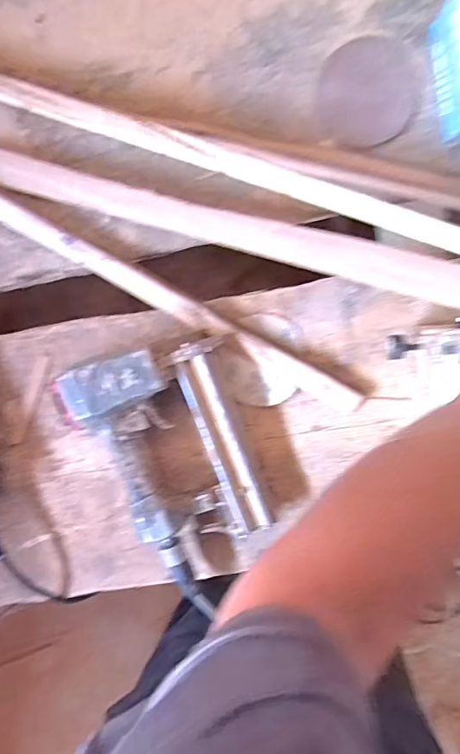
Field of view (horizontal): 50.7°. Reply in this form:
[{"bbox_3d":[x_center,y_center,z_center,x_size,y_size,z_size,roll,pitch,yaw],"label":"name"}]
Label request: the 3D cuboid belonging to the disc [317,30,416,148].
[{"bbox_3d":[0.134,-0.277,0.473,0.093,0.006,0.097,0,94,3],"label":"disc"}]

